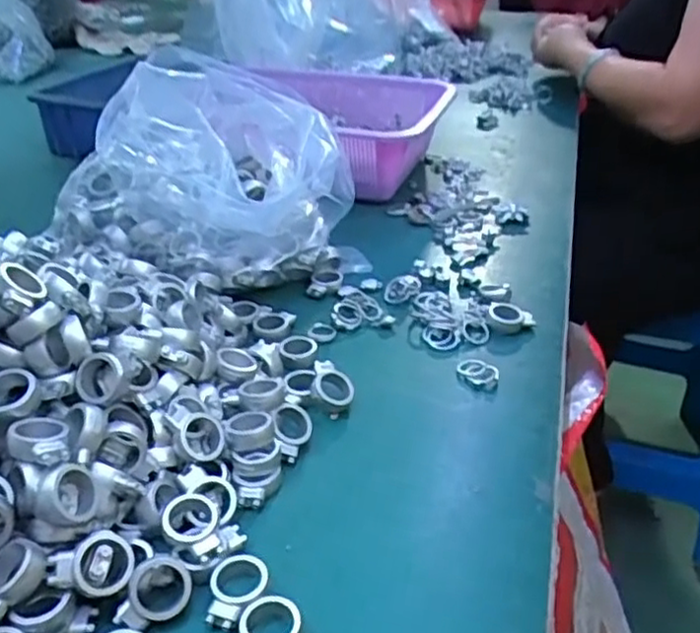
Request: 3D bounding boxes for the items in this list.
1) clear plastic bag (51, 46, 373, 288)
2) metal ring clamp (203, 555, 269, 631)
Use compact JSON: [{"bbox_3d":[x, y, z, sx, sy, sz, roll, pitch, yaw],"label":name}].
[{"bbox_3d":[-0.102,-0.099,0.541,0.232,0.144,0.146,16,34,24],"label":"clear plastic bag"},{"bbox_3d":[-0.049,0.121,0.311,0.025,0.009,0.033,-1,31,-2],"label":"metal ring clamp"}]

